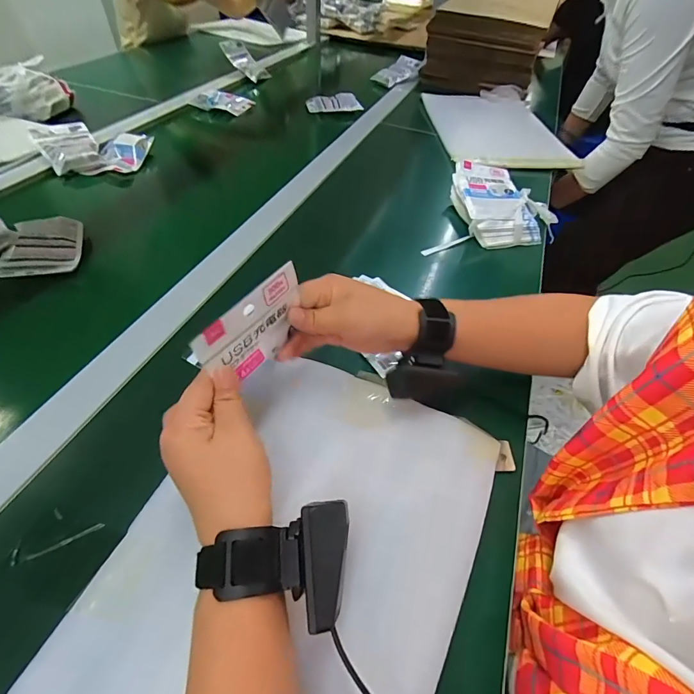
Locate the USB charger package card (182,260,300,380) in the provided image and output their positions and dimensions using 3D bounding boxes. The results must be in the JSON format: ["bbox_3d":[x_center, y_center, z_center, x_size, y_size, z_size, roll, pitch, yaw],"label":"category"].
[{"bbox_3d":[-0.071,-0.013,0.290,0.008,0.067,0.100,31,62,25],"label":"USB charger package card"}]

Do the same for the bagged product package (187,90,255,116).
[{"bbox_3d":[-0.309,-0.606,0.937,0.147,0.033,0.053,0,50,-4],"label":"bagged product package"}]

